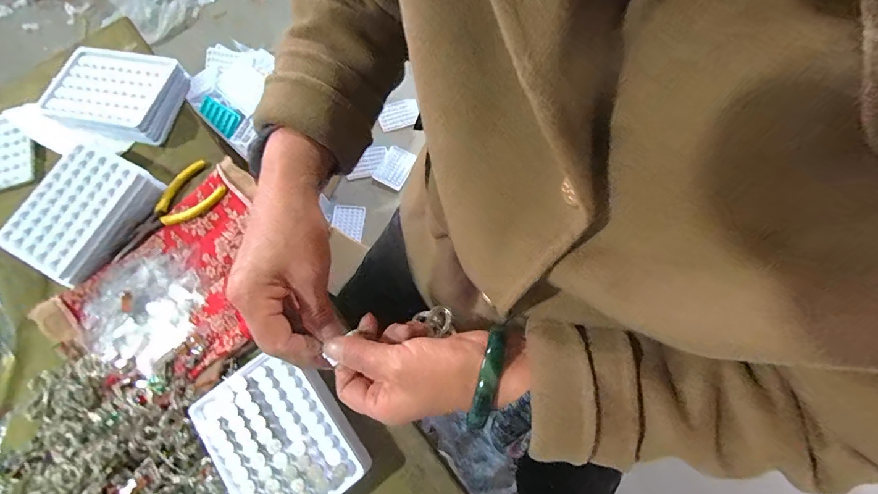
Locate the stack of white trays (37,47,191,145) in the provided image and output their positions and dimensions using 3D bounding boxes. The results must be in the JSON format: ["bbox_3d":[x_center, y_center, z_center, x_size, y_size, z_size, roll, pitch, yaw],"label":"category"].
[{"bbox_3d":[-0.359,-0.170,0.435,0.127,0.030,0.102,11,73,6],"label":"stack of white trays"}]

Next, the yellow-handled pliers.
[{"bbox_3d":[-0.282,-0.038,0.403,0.119,0.018,0.062,-40,75,-10],"label":"yellow-handled pliers"}]

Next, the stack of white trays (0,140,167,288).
[{"bbox_3d":[-0.358,-0.037,0.391,0.094,0.025,0.126,25,75,10],"label":"stack of white trays"}]

